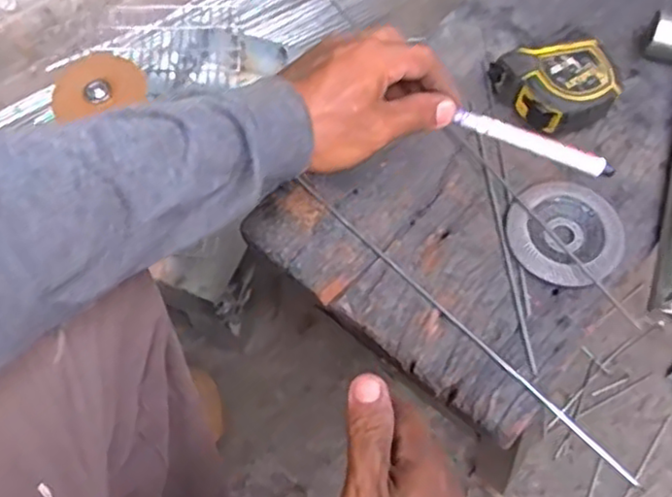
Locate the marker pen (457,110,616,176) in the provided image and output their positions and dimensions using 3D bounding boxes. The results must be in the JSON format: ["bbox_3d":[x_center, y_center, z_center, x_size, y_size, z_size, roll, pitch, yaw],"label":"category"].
[{"bbox_3d":[0.129,-0.067,0.435,0.101,0.009,0.013,21,63,3],"label":"marker pen"}]

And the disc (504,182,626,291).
[{"bbox_3d":[0.168,-0.011,0.499,0.078,0.014,0.084,0,61,0],"label":"disc"}]

